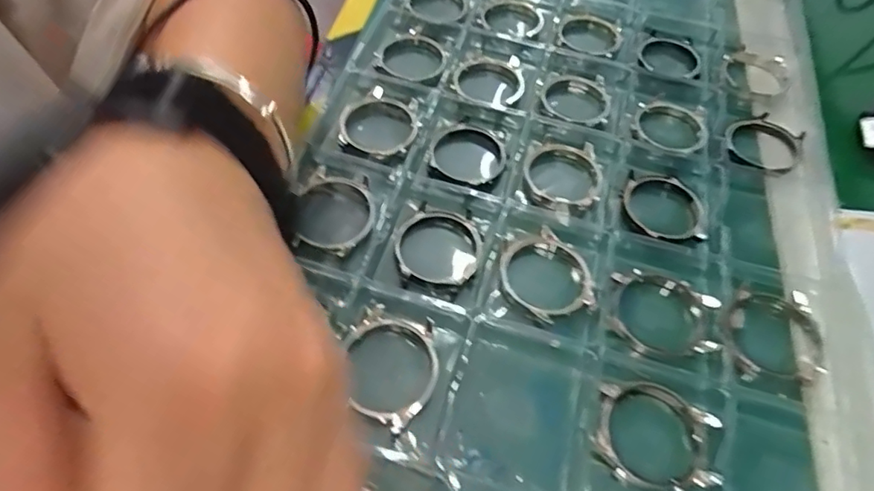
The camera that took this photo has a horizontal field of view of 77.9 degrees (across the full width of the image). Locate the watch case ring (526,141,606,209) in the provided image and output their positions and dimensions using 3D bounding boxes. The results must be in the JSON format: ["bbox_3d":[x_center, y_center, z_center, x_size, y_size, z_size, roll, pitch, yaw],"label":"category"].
[{"bbox_3d":[0.076,-0.043,0.321,0.047,0.006,0.046,2,56,-3],"label":"watch case ring"}]

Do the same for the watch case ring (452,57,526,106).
[{"bbox_3d":[0.036,-0.111,0.363,0.052,0.005,0.048,2,56,-3],"label":"watch case ring"}]

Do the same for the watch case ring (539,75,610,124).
[{"bbox_3d":[0.092,-0.097,0.358,0.046,0.009,0.053,19,57,8],"label":"watch case ring"}]

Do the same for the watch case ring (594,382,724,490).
[{"bbox_3d":[0.098,0.084,0.239,0.057,0.011,0.047,13,57,5],"label":"watch case ring"}]

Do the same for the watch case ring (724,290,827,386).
[{"bbox_3d":[0.166,0.044,0.269,0.048,0.006,0.049,2,56,-3],"label":"watch case ring"}]

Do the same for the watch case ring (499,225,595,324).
[{"bbox_3d":[0.056,0.014,0.283,0.046,0.008,0.053,-18,59,-15],"label":"watch case ring"}]

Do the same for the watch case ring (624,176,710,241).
[{"bbox_3d":[0.132,-0.023,0.311,0.046,0.010,0.046,2,56,-3],"label":"watch case ring"}]

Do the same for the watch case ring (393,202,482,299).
[{"bbox_3d":[0.000,-0.001,0.289,0.047,0.004,0.048,2,56,-3],"label":"watch case ring"}]

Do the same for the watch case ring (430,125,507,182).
[{"bbox_3d":[0.020,-0.057,0.327,0.046,0.006,0.044,2,56,-3],"label":"watch case ring"}]

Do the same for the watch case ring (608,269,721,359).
[{"bbox_3d":[0.114,0.035,0.273,0.053,0.007,0.048,16,57,6],"label":"watch case ring"}]

